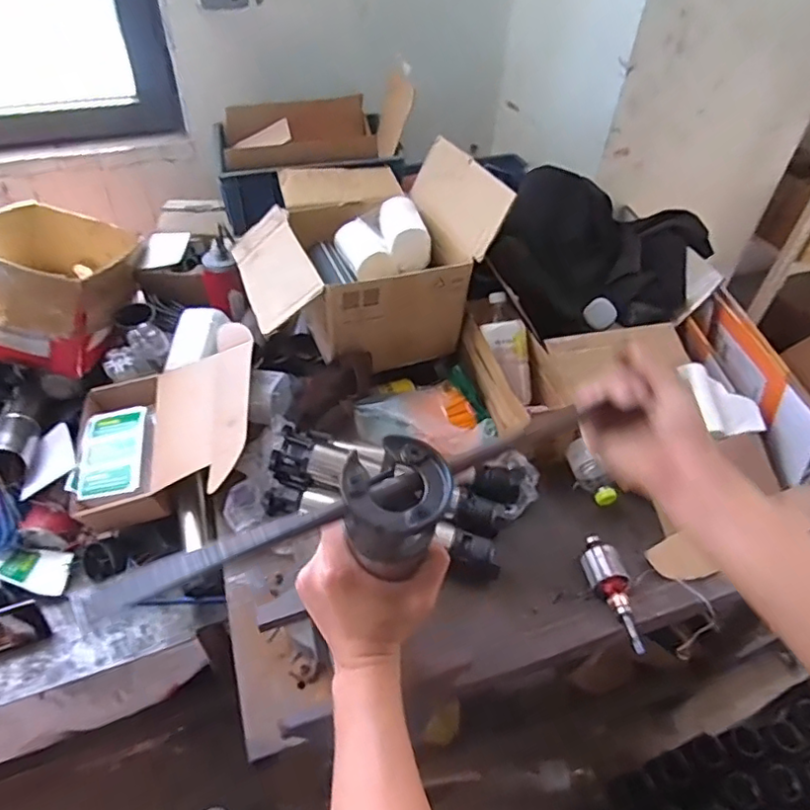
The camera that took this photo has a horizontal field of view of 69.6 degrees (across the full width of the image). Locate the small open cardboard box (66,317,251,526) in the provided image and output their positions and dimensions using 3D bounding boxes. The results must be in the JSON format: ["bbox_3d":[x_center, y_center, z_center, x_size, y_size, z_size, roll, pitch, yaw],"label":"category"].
[{"bbox_3d":[-0.407,0.038,0.989,0.303,0.167,0.344,-4,45,-7],"label":"small open cardboard box"}]

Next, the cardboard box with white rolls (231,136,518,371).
[{"bbox_3d":[-0.090,-0.307,1.092,0.428,0.255,0.424,-10,46,-13],"label":"cardboard box with white rolls"}]

